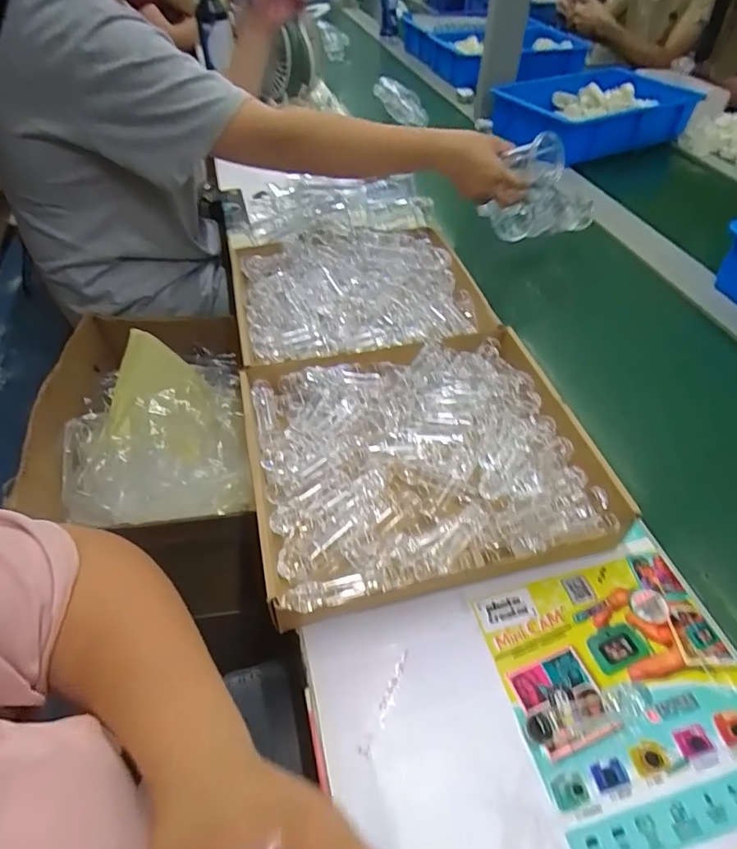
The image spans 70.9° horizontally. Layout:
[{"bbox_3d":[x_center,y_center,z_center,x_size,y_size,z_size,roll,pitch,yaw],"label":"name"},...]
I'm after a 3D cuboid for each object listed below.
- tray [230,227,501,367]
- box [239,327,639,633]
[{"bbox_3d":[-0.013,-0.173,0.679,0.316,0.051,0.260,-8,48,-8],"label":"tray"},{"bbox_3d":[0.047,0.021,0.507,0.319,0.051,0.284,-11,49,-10],"label":"box"}]

